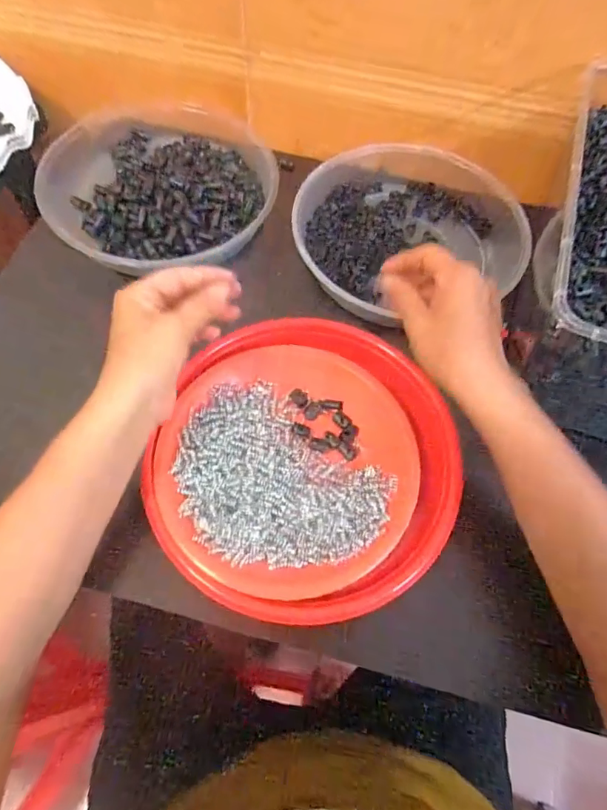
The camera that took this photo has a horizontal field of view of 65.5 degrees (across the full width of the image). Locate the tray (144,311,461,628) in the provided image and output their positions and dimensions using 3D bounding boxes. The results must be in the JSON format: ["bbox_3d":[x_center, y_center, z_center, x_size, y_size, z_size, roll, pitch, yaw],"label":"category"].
[{"bbox_3d":[0.007,0.033,0.373,0.222,0.030,0.244,1,64,-3],"label":"tray"}]

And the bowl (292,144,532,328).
[{"bbox_3d":[0.101,-0.190,0.484,0.223,0.042,0.210,1,64,-3],"label":"bowl"}]

